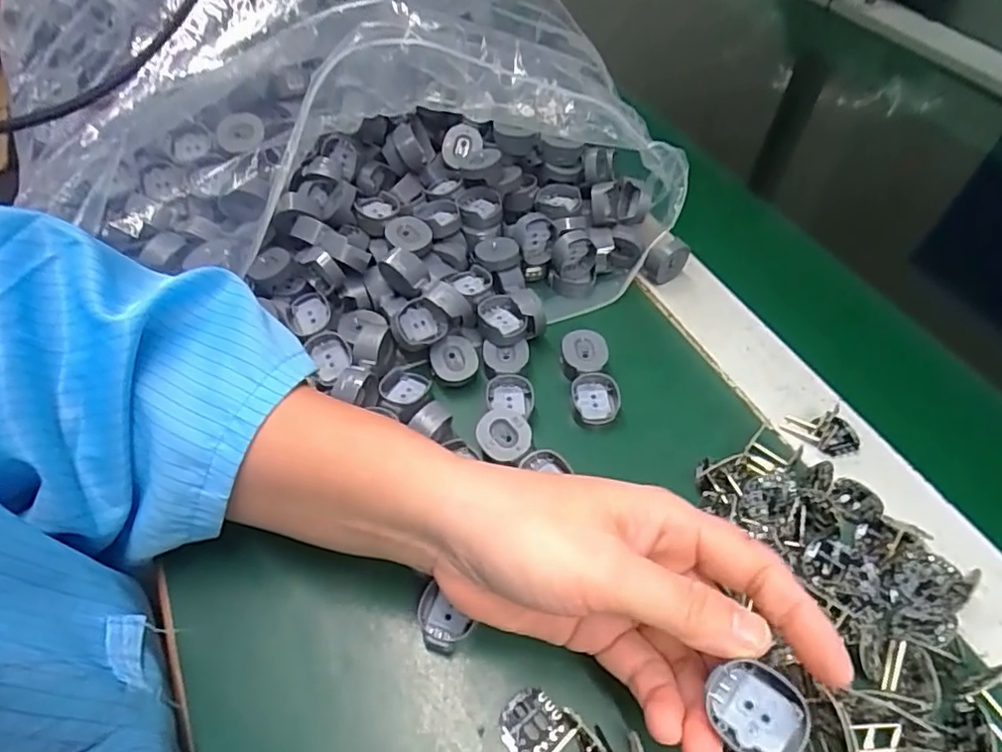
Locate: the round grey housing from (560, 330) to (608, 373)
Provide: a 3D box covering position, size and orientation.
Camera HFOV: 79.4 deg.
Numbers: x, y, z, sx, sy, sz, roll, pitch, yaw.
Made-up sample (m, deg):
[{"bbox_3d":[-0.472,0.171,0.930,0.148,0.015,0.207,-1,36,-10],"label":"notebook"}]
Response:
[{"bbox_3d":[0.047,-0.010,0.340,0.026,0.016,0.028,1,51,-1],"label":"round grey housing"}]

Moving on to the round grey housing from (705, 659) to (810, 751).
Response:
[{"bbox_3d":[0.078,0.102,0.182,0.025,0.012,0.025,-1,61,23],"label":"round grey housing"}]

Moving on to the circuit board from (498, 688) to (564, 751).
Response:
[{"bbox_3d":[0.012,0.134,0.232,0.024,0.004,0.023,-35,59,-26],"label":"circuit board"}]

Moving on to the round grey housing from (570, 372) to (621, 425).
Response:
[{"bbox_3d":[0.050,0.013,0.323,0.025,0.016,0.026,1,51,-1],"label":"round grey housing"}]

